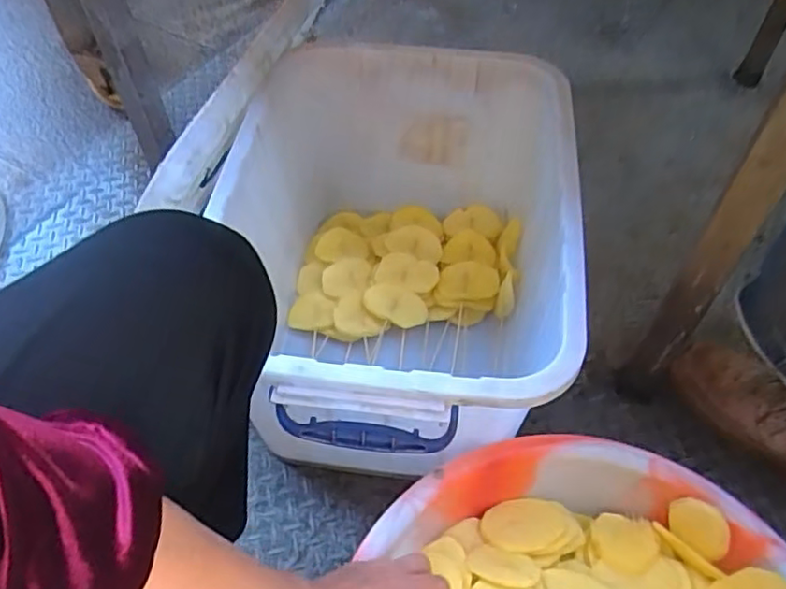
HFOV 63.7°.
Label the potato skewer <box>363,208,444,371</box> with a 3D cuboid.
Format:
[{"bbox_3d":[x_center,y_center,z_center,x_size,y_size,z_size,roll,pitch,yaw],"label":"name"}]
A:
[{"bbox_3d":[0.019,-0.033,0.794,0.075,0.042,0.195,11,56,9],"label":"potato skewer"}]

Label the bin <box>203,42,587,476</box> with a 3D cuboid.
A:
[{"bbox_3d":[0.010,-0.029,0.699,0.329,0.266,0.442,5,54,4],"label":"bin"}]

